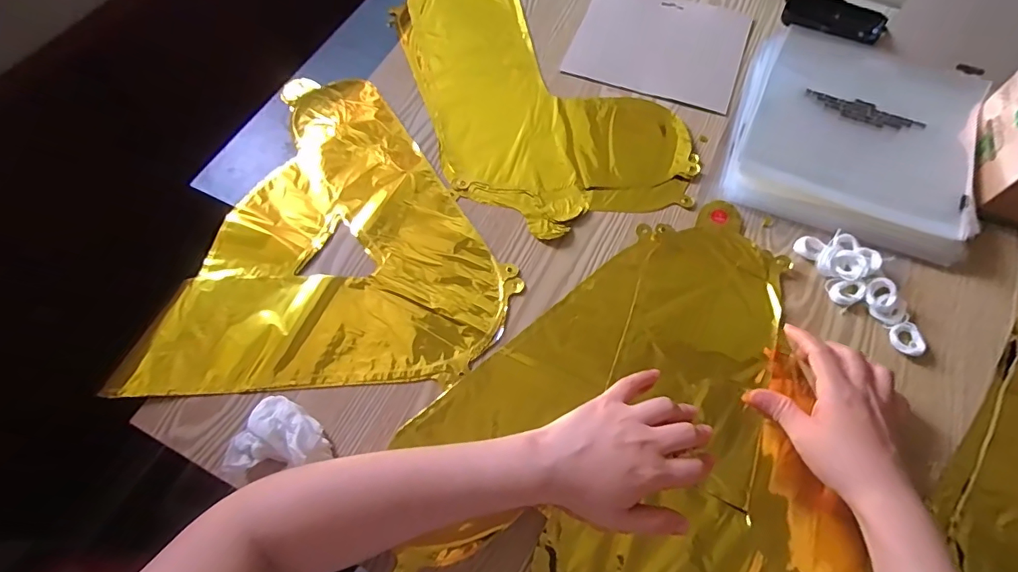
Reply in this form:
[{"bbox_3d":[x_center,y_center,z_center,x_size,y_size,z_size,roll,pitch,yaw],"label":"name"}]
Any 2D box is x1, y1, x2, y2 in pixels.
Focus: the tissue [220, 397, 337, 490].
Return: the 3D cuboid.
[{"bbox_3d":[-0.185,0.116,0.386,0.080,0.025,0.059,-13,65,-5],"label":"tissue"}]

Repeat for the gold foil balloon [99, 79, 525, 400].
[{"bbox_3d":[-0.164,-0.073,0.486,0.322,0.011,0.351,0,64,1],"label":"gold foil balloon"}]

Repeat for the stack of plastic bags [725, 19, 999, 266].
[{"bbox_3d":[0.347,-0.157,0.501,0.213,0.030,0.239,19,66,10],"label":"stack of plastic bags"}]

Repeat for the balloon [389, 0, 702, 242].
[{"bbox_3d":[0.020,-0.239,0.563,0.240,0.009,0.412,-17,65,-7],"label":"balloon"}]

